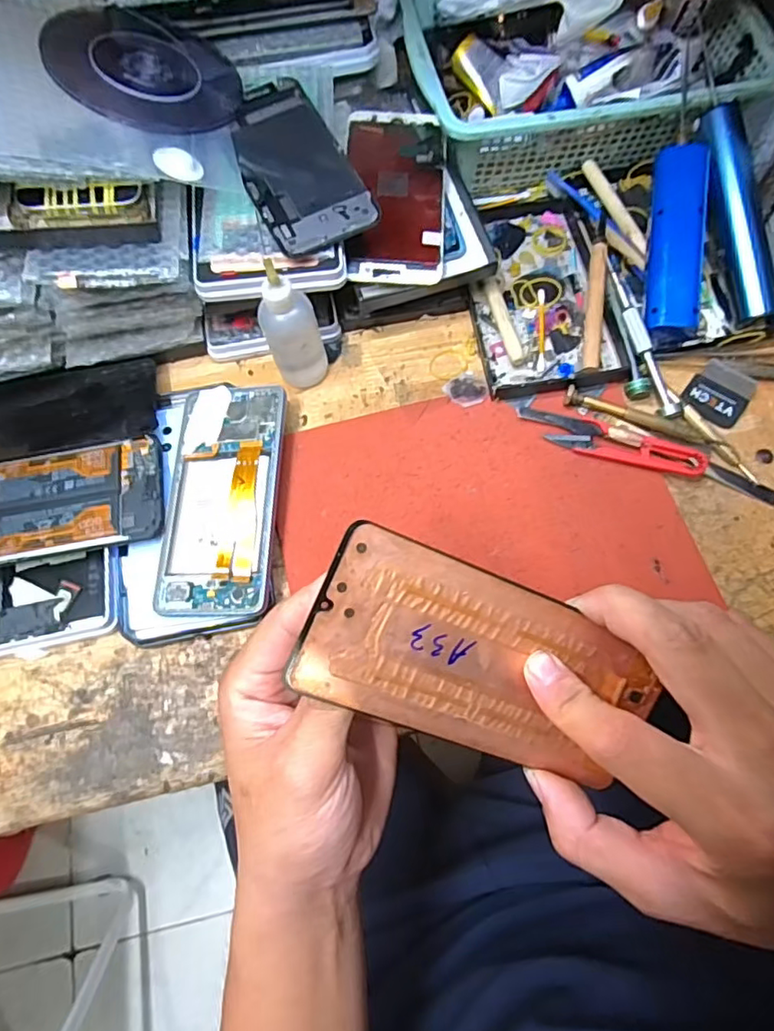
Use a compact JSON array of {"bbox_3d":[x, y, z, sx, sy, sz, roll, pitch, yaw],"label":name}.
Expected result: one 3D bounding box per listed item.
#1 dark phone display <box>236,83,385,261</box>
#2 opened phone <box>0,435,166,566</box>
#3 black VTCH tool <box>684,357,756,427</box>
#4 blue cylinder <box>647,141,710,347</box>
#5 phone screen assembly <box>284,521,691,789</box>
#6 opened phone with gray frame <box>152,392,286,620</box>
[{"bbox_3d":[-0.065,-0.240,0.391,0.069,0.005,0.140,-26,76,-8],"label":"dark phone display"},{"bbox_3d":[-0.227,-0.007,0.375,0.159,0.012,0.073,-12,69,-2],"label":"opened phone"},{"bbox_3d":[0.234,-0.086,0.405,0.040,0.007,0.050,35,74,14],"label":"black VTCH tool"},{"bbox_3d":[0.204,-0.191,0.407,0.033,0.025,0.133,2,92,3],"label":"blue cylinder"},{"bbox_3d":[0.043,0.061,0.230,0.152,0.004,0.069,25,92,-16],"label":"phone screen assembly"},{"bbox_3d":[-0.104,-0.014,0.370,0.071,0.008,0.155,-1,70,9],"label":"opened phone with gray frame"}]

